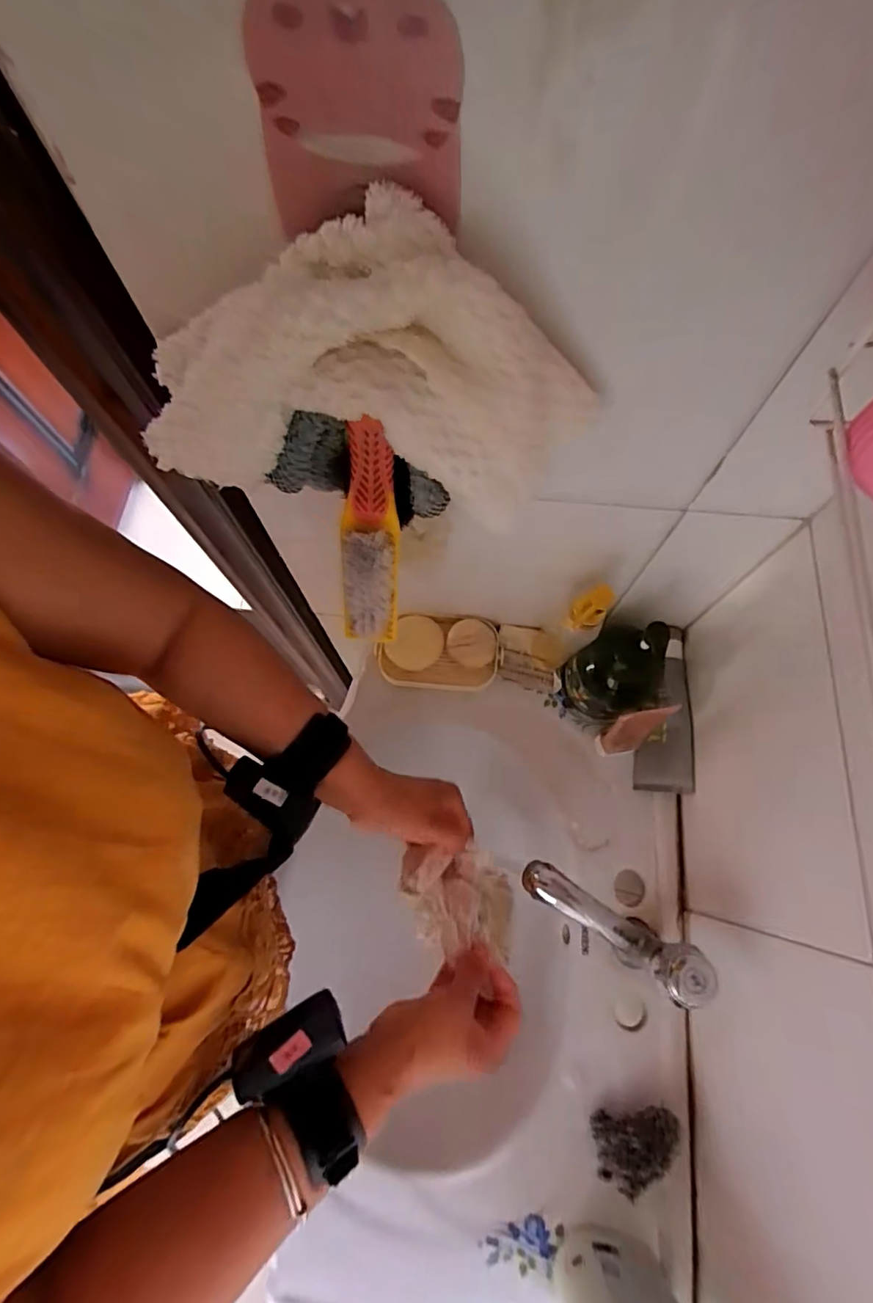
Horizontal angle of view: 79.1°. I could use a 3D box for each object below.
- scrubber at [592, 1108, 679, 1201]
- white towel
[{"bbox_3d":[0.170,0.417,0.445,0.070,0.040,0.043,-14,71,-4],"label":"scrubber"},{"bbox_3d":[-0.032,-0.121,0.245,0.217,0.104,0.075,3,71,2],"label":"white towel"}]

